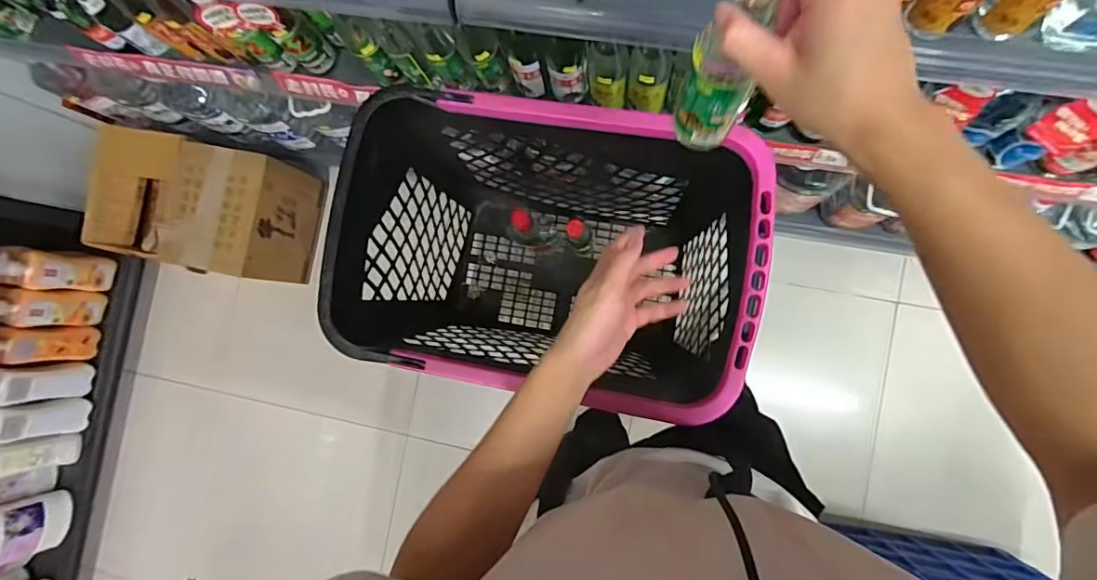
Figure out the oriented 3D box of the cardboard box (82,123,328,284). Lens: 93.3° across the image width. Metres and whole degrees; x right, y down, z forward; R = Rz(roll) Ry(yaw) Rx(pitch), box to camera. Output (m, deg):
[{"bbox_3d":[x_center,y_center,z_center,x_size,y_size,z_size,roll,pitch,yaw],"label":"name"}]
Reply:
[{"bbox_3d":[-0.843,-0.202,1.266,0.476,0.223,0.291,15,89,8],"label":"cardboard box"}]

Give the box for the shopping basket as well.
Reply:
[{"bbox_3d":[0.018,-0.057,0.868,0.545,0.451,0.403,11,88,8],"label":"shopping basket"}]

